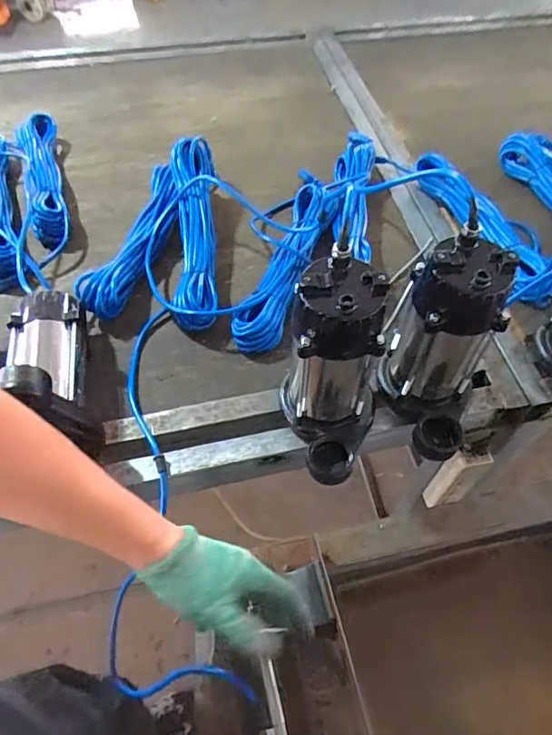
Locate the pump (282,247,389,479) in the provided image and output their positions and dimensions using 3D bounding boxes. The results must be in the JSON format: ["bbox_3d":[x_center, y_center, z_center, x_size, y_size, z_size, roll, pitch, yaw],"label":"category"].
[{"bbox_3d":[0.076,0.012,0.567,0.107,0.240,0.138,-18,58,-13],"label":"pump"}]

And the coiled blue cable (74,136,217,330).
[{"bbox_3d":[-0.190,-0.224,0.803,0.201,0.080,0.353,-2,55,-3],"label":"coiled blue cable"}]

